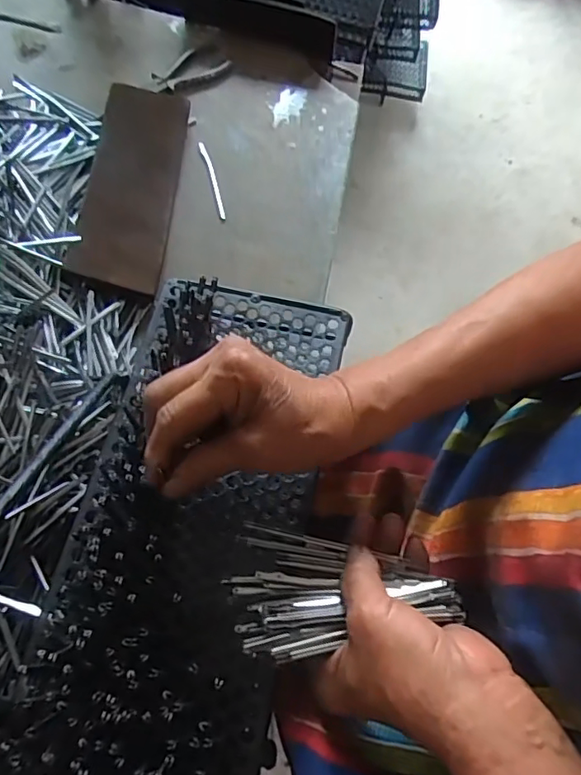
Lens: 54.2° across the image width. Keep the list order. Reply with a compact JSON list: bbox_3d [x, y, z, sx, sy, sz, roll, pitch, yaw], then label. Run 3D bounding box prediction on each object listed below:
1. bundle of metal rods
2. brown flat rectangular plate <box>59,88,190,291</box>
[{"bbox_3d":[0.026,0.122,0.320,0.123,0.042,0.072,15,63,4],"label":"bundle of metal rods"},{"bbox_3d":[-0.159,-0.205,0.567,0.082,0.026,0.246,4,64,-3],"label":"brown flat rectangular plate"}]

